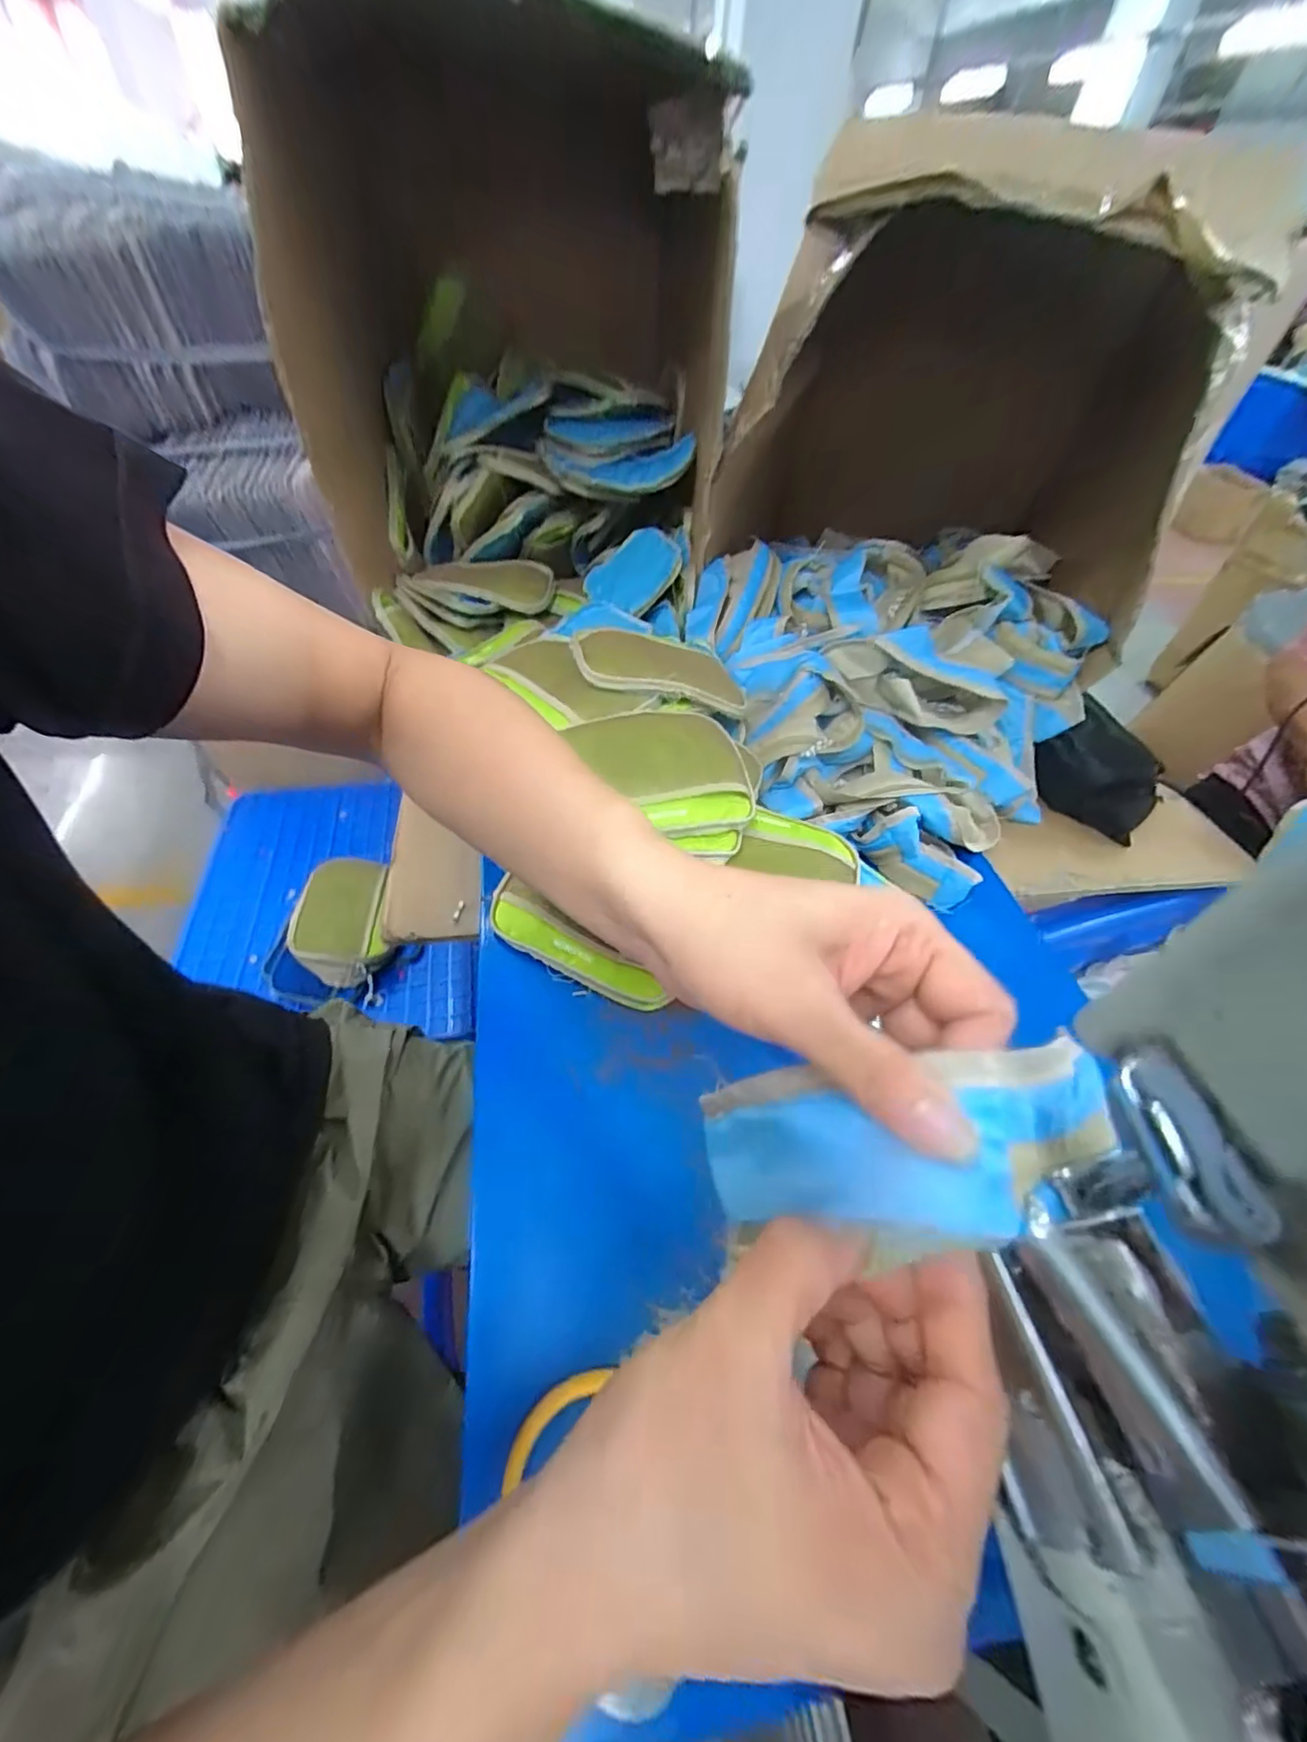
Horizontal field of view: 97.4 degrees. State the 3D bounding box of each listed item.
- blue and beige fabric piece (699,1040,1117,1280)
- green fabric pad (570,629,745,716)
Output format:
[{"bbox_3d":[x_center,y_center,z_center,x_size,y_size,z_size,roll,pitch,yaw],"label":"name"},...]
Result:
[{"bbox_3d":[0.073,0.101,0.204,0.147,0.049,0.058,-24,39,34],"label":"blue and beige fabric piece"},{"bbox_3d":[0.007,-0.219,0.615,0.179,0.022,0.118,-2,47,-28],"label":"green fabric pad"}]

